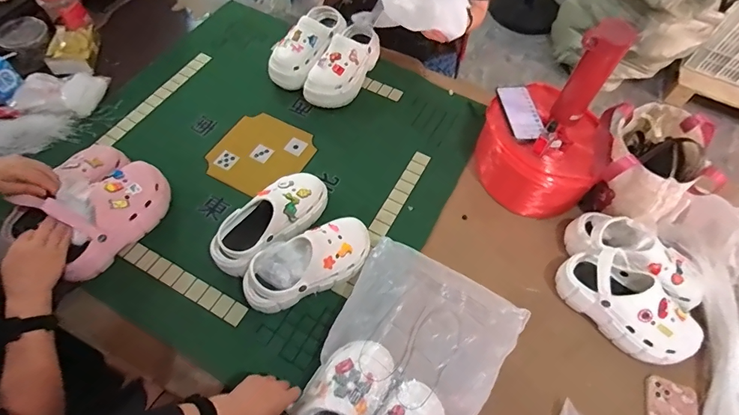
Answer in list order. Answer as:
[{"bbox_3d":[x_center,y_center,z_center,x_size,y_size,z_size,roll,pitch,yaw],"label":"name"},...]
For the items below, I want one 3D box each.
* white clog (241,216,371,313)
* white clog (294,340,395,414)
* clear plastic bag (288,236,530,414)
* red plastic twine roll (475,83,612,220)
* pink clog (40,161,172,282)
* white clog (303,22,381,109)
[{"bbox_3d":[-0.112,0.105,0.785,0.252,0.092,0.094,-25,64,-18],"label":"white clog"},{"bbox_3d":[-0.056,0.305,0.617,0.104,0.075,0.230,31,73,14],"label":"white clog"},{"bbox_3d":[0.062,0.234,0.676,0.274,0.071,0.338,31,62,14],"label":"clear plastic bag"},{"bbox_3d":[0.382,-0.125,0.952,0.256,0.163,0.227,39,64,18],"label":"red plastic twine roll"},{"bbox_3d":[-0.508,0.016,0.814,0.107,0.112,0.253,28,61,12],"label":"pink clog"},{"bbox_3d":[-0.065,-0.360,1.075,0.109,0.101,0.248,32,76,14],"label":"white clog"}]

